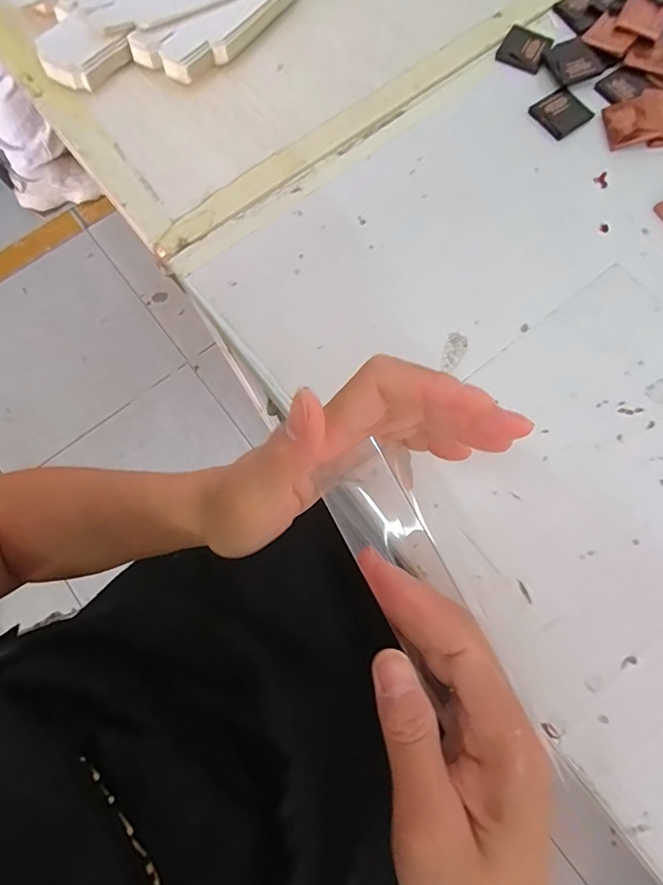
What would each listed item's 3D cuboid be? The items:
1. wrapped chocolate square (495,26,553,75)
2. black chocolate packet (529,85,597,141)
[{"bbox_3d":[0.145,-0.297,0.376,0.034,0.004,0.037,26,77,7],"label":"wrapped chocolate square"},{"bbox_3d":[0.166,-0.237,0.360,0.035,0.004,0.034,-34,77,-8],"label":"black chocolate packet"}]

